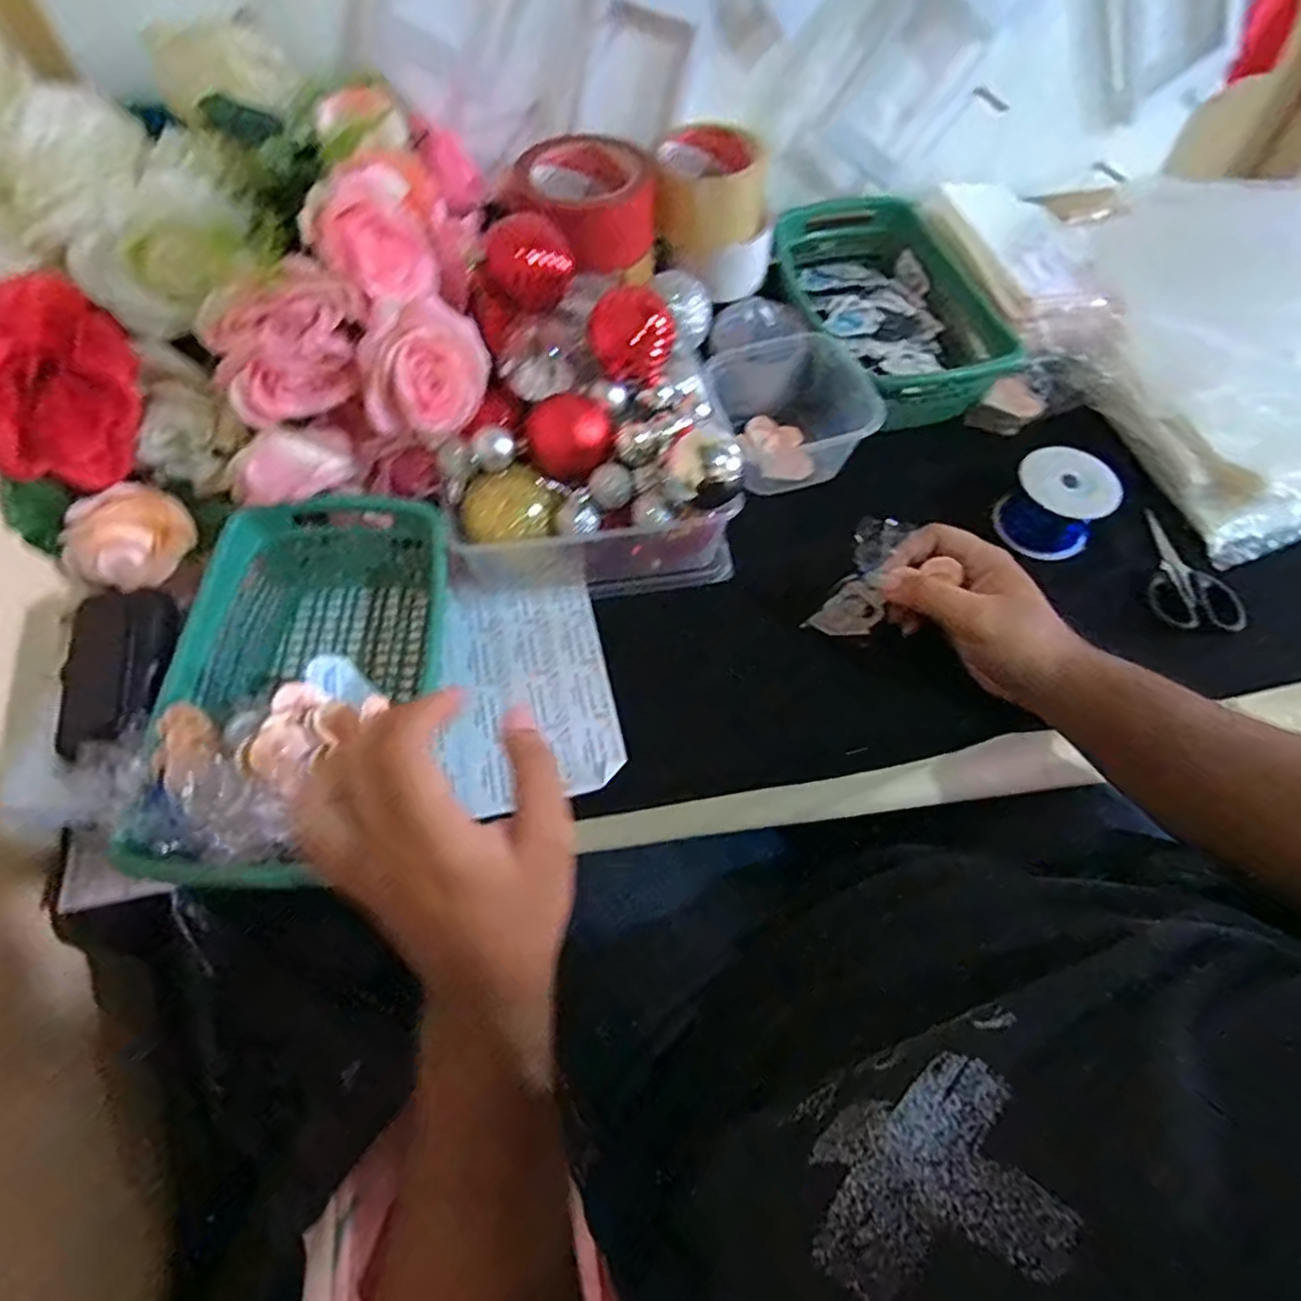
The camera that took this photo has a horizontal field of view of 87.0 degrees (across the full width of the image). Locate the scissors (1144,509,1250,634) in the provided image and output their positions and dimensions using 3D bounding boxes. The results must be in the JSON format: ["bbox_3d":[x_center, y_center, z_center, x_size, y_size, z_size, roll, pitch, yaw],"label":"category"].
[{"bbox_3d":[0.391,-0.062,0.504,0.057,0.009,0.109,2,59,1],"label":"scissors"}]

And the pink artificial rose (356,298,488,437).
[{"bbox_3d":[-0.141,-0.175,0.429,0.057,0.062,0.065,10,59,6],"label":"pink artificial rose"}]

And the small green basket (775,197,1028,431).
[{"bbox_3d":[0.207,-0.305,0.601,0.153,0.062,0.243,-15,60,-9],"label":"small green basket"}]

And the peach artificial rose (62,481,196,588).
[{"bbox_3d":[-0.333,-0.072,0.438,0.073,0.050,0.035,-35,65,-19],"label":"peach artificial rose"}]

